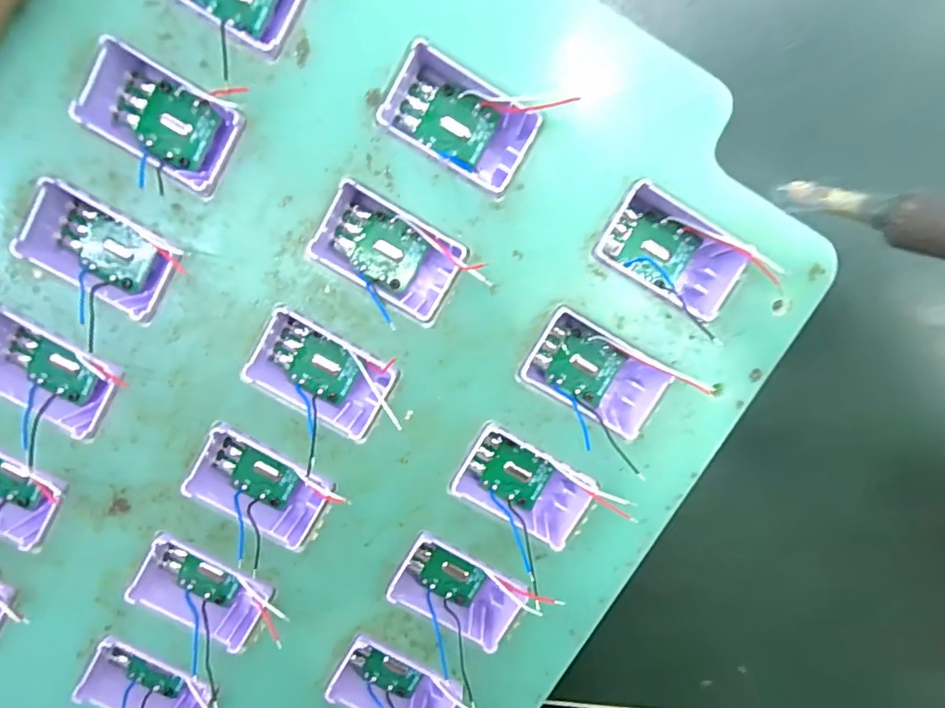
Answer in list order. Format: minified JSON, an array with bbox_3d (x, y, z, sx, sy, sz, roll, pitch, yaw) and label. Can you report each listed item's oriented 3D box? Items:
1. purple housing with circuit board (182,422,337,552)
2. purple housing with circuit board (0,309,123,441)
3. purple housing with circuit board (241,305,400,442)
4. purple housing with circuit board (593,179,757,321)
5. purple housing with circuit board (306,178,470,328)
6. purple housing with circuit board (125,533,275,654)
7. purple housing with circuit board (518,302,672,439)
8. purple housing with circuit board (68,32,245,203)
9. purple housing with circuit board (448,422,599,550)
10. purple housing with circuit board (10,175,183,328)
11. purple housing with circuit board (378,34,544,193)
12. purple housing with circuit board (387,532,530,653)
[{"bbox_3d":[-0.051,0.031,0.122,0.032,0.013,0.021,26,99,-5],"label":"purple housing with circuit board"},{"bbox_3d":[-0.098,0.004,0.117,0.031,0.012,0.019,29,98,-5],"label":"purple housing with circuit board"},{"bbox_3d":[-0.035,0.004,0.118,0.033,0.011,0.020,30,98,-6],"label":"purple housing with circuit board"},{"bbox_3d":[0.045,-0.024,0.115,0.032,0.011,0.020,30,98,-6],"label":"purple housing with circuit board"},{"bbox_3d":[-0.019,-0.023,0.114,0.034,0.011,0.020,29,98,-5],"label":"purple housing with circuit board"},{"bbox_3d":[-0.067,0.058,0.126,0.032,0.011,0.020,29,98,-5],"label":"purple housing with circuit board"},{"bbox_3d":[0.029,0.004,0.119,0.031,0.012,0.019,32,98,-6],"label":"purple housing with circuit board"},{"bbox_3d":[-0.067,-0.051,0.109,0.032,0.011,0.019,28,98,-5],"label":"purple housing with circuit board"},{"bbox_3d":[0.013,0.031,0.123,0.032,0.012,0.020,30,98,-6],"label":"purple housing with circuit board"},{"bbox_3d":[-0.083,-0.024,0.113,0.034,0.011,0.019,31,98,-6],"label":"purple housing with circuit board"},{"bbox_3d":[-0.003,-0.051,0.110,0.032,0.011,0.020,30,98,-6],"label":"purple housing with circuit board"},{"bbox_3d":[-0.004,0.059,0.126,0.031,0.013,0.021,27,99,-5],"label":"purple housing with circuit board"}]

